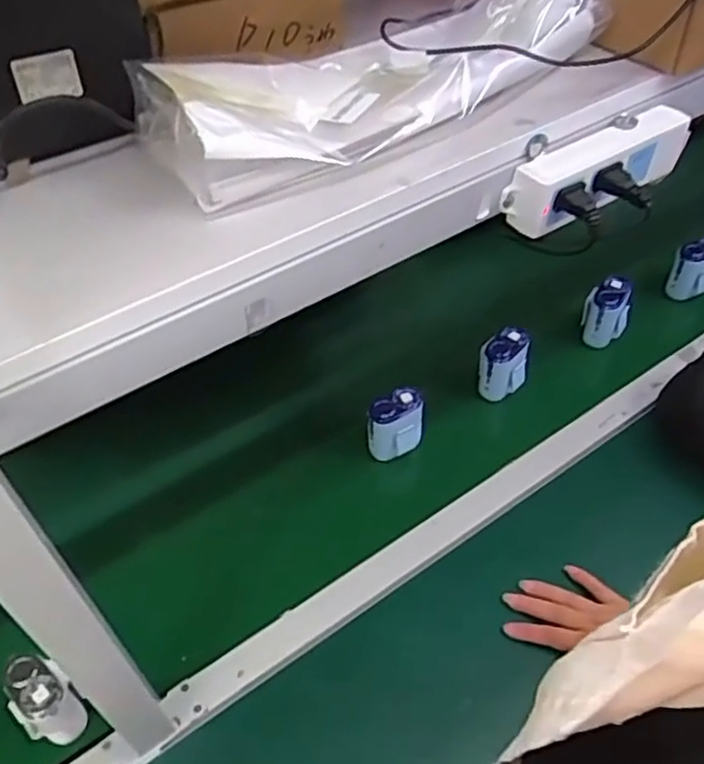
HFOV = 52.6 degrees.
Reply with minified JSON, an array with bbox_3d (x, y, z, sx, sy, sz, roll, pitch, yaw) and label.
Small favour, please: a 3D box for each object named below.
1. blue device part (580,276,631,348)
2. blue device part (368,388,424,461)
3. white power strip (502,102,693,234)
[{"bbox_3d":[0.353,-0.092,0.994,0.061,0.097,0.055,18,52,19],"label":"blue device part"},{"bbox_3d":[0.053,0.055,0.881,0.072,0.091,0.052,-9,49,-4],"label":"blue device part"},{"bbox_3d":[0.196,-0.168,0.562,0.175,0.049,0.036,-31,53,-21],"label":"white power strip"}]

